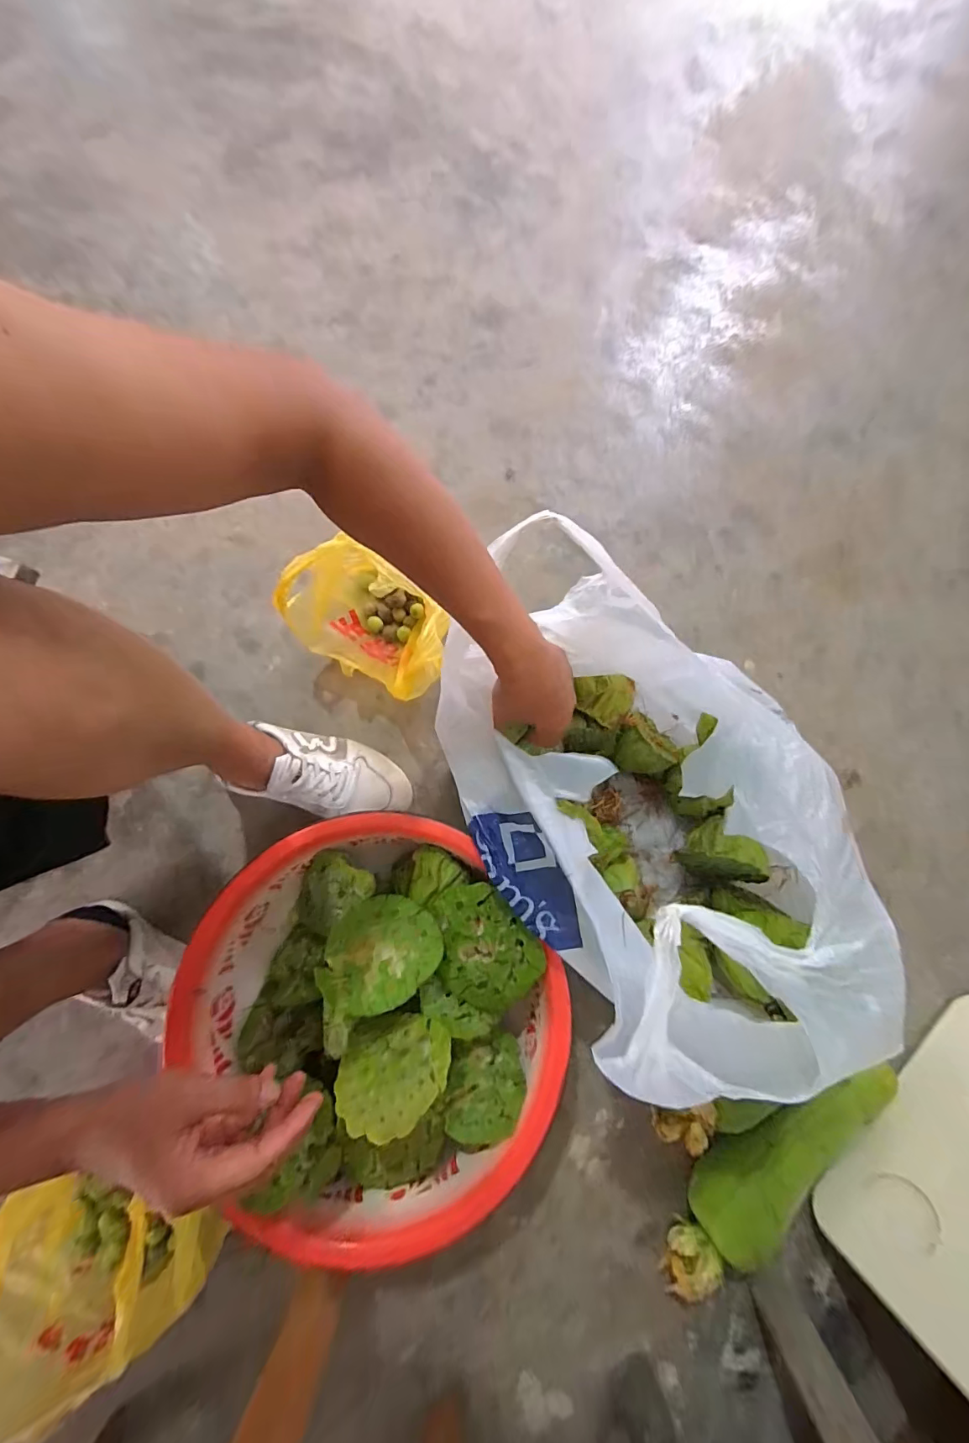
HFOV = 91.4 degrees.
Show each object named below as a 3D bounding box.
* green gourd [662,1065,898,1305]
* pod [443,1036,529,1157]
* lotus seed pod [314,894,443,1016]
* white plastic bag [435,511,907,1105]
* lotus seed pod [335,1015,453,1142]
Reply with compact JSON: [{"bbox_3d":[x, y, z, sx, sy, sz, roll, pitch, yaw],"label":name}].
[{"bbox_3d":[0.277,0.420,0.448,0.274,0.076,0.060,-29,75,-9],"label":"green gourd"},{"bbox_3d":[-0.002,0.340,0.441,0.079,0.052,0.087,-1,32,-2],"label":"pod"},{"bbox_3d":[-0.091,0.218,0.430,0.094,0.050,0.097,3,43,-2],"label":"lotus seed pod"},{"bbox_3d":[0.138,0.084,0.446,0.274,0.256,0.405,-28,75,-8],"label":"white plastic bag"},{"bbox_3d":[-0.072,0.297,0.388,0.089,0.085,0.043,-4,116,12],"label":"lotus seed pod"}]

